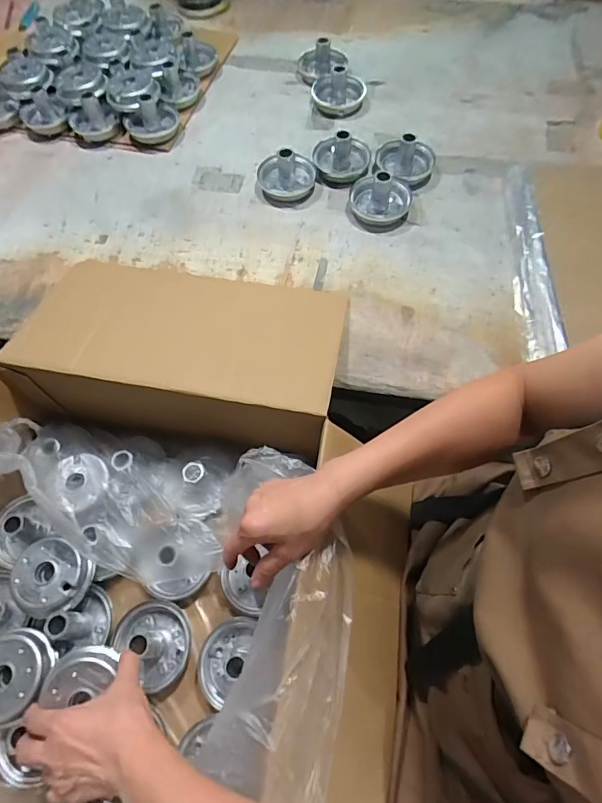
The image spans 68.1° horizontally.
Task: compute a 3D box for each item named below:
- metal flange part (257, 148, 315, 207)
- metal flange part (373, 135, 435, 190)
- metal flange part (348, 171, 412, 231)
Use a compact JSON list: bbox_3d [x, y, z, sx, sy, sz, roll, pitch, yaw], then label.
[{"bbox_3d":[-0.021,-0.362,0.698,0.096,0.054,0.089,-4,63,0],"label":"metal flange part"},{"bbox_3d":[0.168,-0.395,0.709,0.095,0.051,0.099,9,64,7],"label":"metal flange part"},{"bbox_3d":[0.119,-0.312,0.666,0.091,0.053,0.090,9,64,7],"label":"metal flange part"}]

